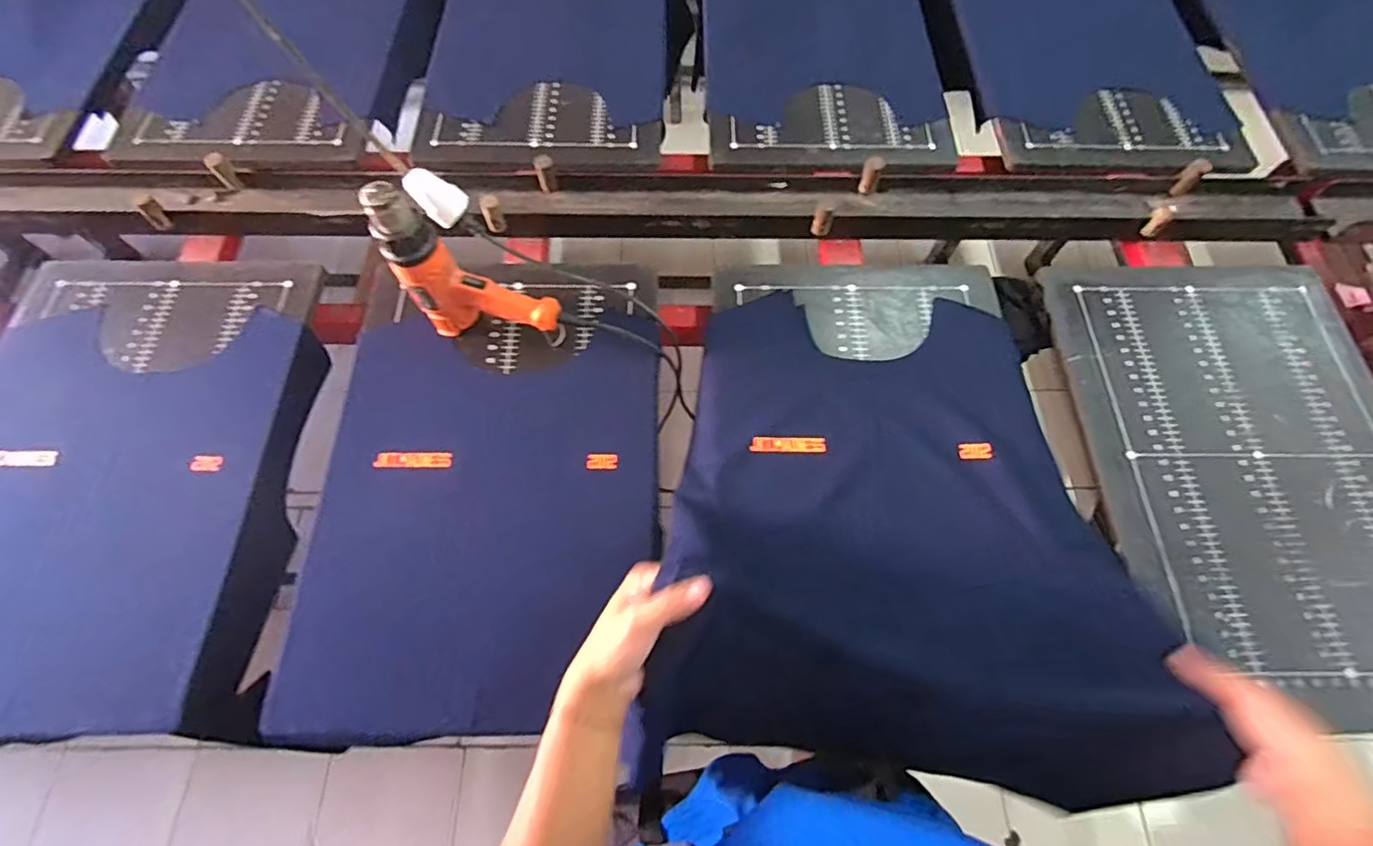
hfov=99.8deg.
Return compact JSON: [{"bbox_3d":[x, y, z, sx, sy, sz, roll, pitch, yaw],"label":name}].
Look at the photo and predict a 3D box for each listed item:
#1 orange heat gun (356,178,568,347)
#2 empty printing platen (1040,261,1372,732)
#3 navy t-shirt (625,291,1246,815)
[{"bbox_3d":[-0.252,-0.173,0.698,0.192,0.226,0.061,14,66,6],"label":"orange heat gun"},{"bbox_3d":[0.701,0.033,0.715,0.379,0.015,0.596,1,65,0],"label":"empty printing platen"},{"bbox_3d":[0.253,0.100,0.688,0.518,0.118,0.559,7,65,3],"label":"navy t-shirt"}]

